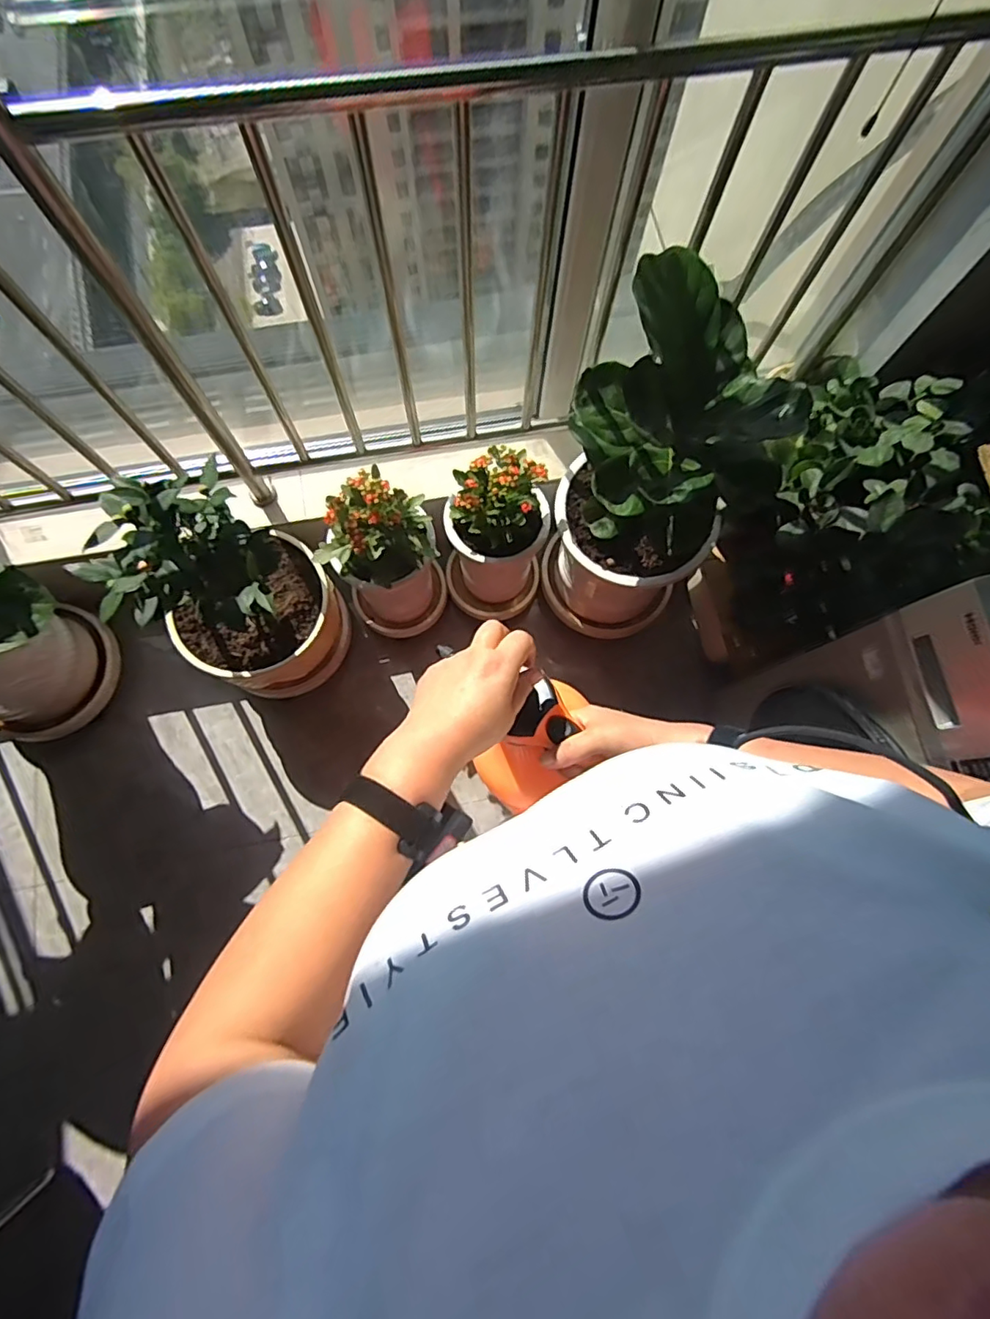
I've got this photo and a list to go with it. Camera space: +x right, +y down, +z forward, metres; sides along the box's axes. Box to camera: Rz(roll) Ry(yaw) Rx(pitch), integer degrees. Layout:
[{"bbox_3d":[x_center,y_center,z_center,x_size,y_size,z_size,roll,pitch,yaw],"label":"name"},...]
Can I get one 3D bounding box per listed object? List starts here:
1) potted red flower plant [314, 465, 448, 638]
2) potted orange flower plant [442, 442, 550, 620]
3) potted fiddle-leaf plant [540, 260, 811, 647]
[{"bbox_3d":[-0.240,-0.223,1.261,0.233,0.497,0.208,-12,75,-5],"label":"potted red flower plant"},{"bbox_3d":[0.009,-0.273,1.286,0.213,0.484,0.226,0,75,-1],"label":"potted orange flower plant"},{"bbox_3d":[0.305,-0.345,1.165,0.347,0.737,0.369,0,75,-1],"label":"potted fiddle-leaf plant"}]

